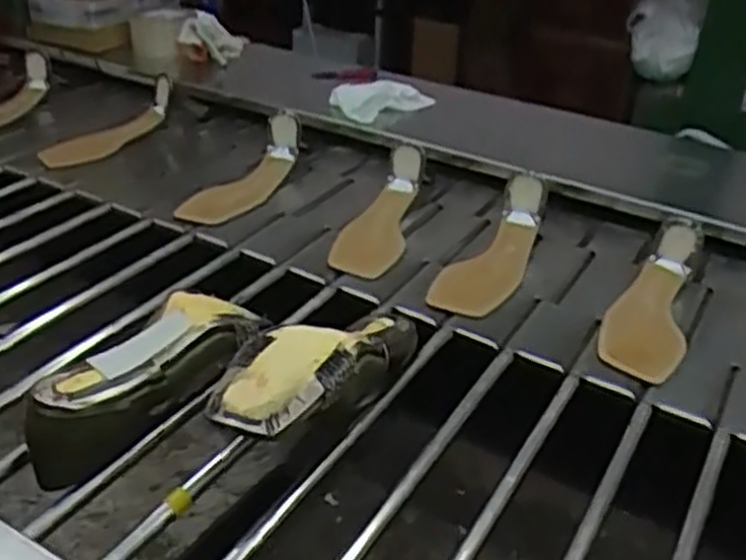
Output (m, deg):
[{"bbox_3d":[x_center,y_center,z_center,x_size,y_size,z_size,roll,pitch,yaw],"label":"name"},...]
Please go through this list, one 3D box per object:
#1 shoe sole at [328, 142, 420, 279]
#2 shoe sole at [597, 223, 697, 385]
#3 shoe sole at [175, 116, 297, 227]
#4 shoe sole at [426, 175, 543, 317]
[{"bbox_3d":[0.004,-0.083,0.885,0.078,0.056,0.206,7,34,8],"label":"shoe sole"},{"bbox_3d":[0.272,0.015,0.763,0.076,0.056,0.199,16,37,21],"label":"shoe sole"},{"bbox_3d":[-0.157,-0.133,0.963,0.083,0.064,0.211,17,42,25],"label":"shoe sole"},{"bbox_3d":[0.126,-0.038,0.829,0.076,0.058,0.197,18,37,23],"label":"shoe sole"}]

